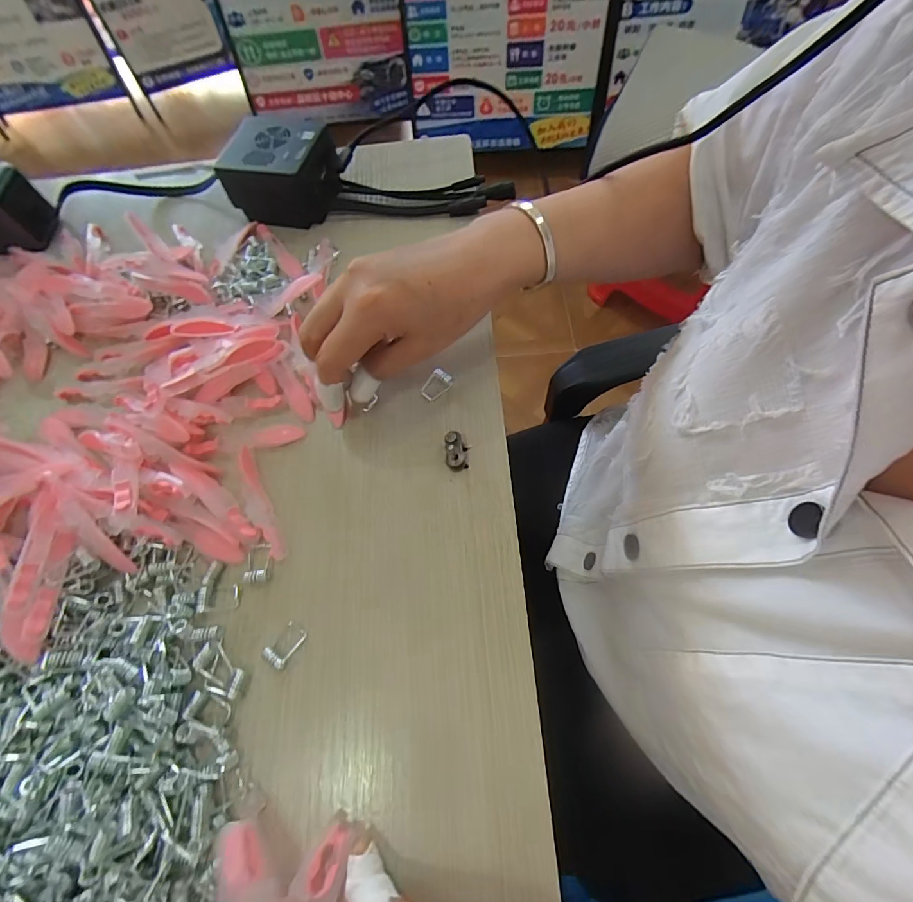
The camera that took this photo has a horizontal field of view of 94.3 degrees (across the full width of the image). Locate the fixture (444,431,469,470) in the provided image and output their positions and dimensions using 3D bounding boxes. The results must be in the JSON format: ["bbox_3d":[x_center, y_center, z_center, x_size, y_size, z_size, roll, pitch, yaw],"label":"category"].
[{"bbox_3d":[0.000,0.001,0.271,0.014,0.015,0.022,-4,65,0],"label":"fixture"}]

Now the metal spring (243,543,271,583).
[{"bbox_3d":[-0.119,0.066,0.252,0.016,0.004,0.022,-6,65,-1],"label":"metal spring"}]

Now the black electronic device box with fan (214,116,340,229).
[{"bbox_3d":[-0.150,-0.245,0.370,0.084,0.050,0.068,10,65,6],"label":"black electronic device box with fan"}]

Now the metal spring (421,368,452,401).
[{"bbox_3d":[-0.014,-0.046,0.297,0.016,0.009,0.021,33,70,16],"label":"metal spring"}]

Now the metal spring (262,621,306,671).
[{"bbox_3d":[-0.095,0.106,0.232,0.016,0.005,0.022,30,69,15],"label":"metal spring"}]

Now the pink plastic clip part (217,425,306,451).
[{"bbox_3d":[-0.133,-0.010,0.288,0.056,0.004,0.015,-7,65,-2],"label":"pink plastic clip part"}]

